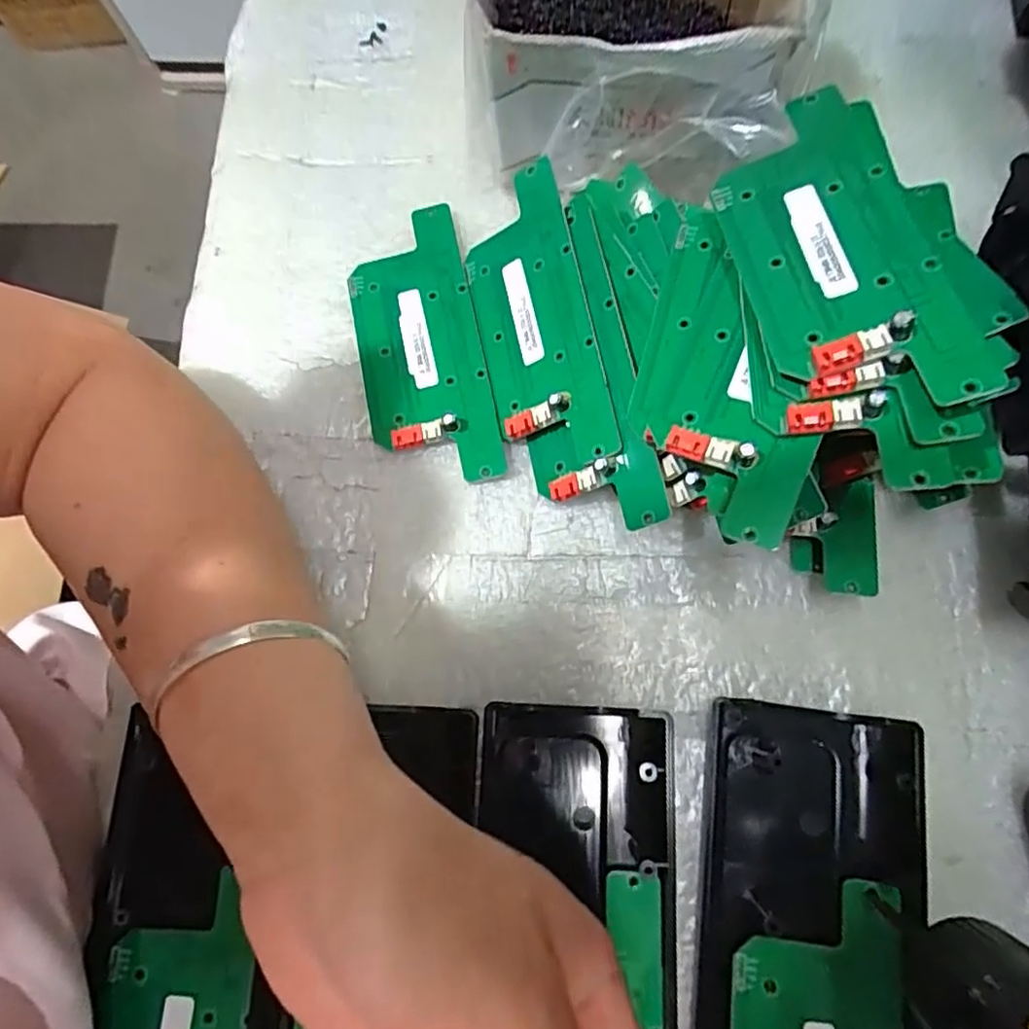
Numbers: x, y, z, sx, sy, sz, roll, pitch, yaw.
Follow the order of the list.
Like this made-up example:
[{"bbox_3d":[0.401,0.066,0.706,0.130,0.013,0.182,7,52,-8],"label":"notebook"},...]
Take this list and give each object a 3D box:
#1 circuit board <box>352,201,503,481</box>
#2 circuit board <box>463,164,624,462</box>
[{"bbox_3d":[-0.043,-0.076,0.287,0.053,0.010,0.132,-12,76,-1],"label":"circuit board"},{"bbox_3d":[0.008,-0.083,0.274,0.049,0.008,0.137,-19,73,28],"label":"circuit board"}]

